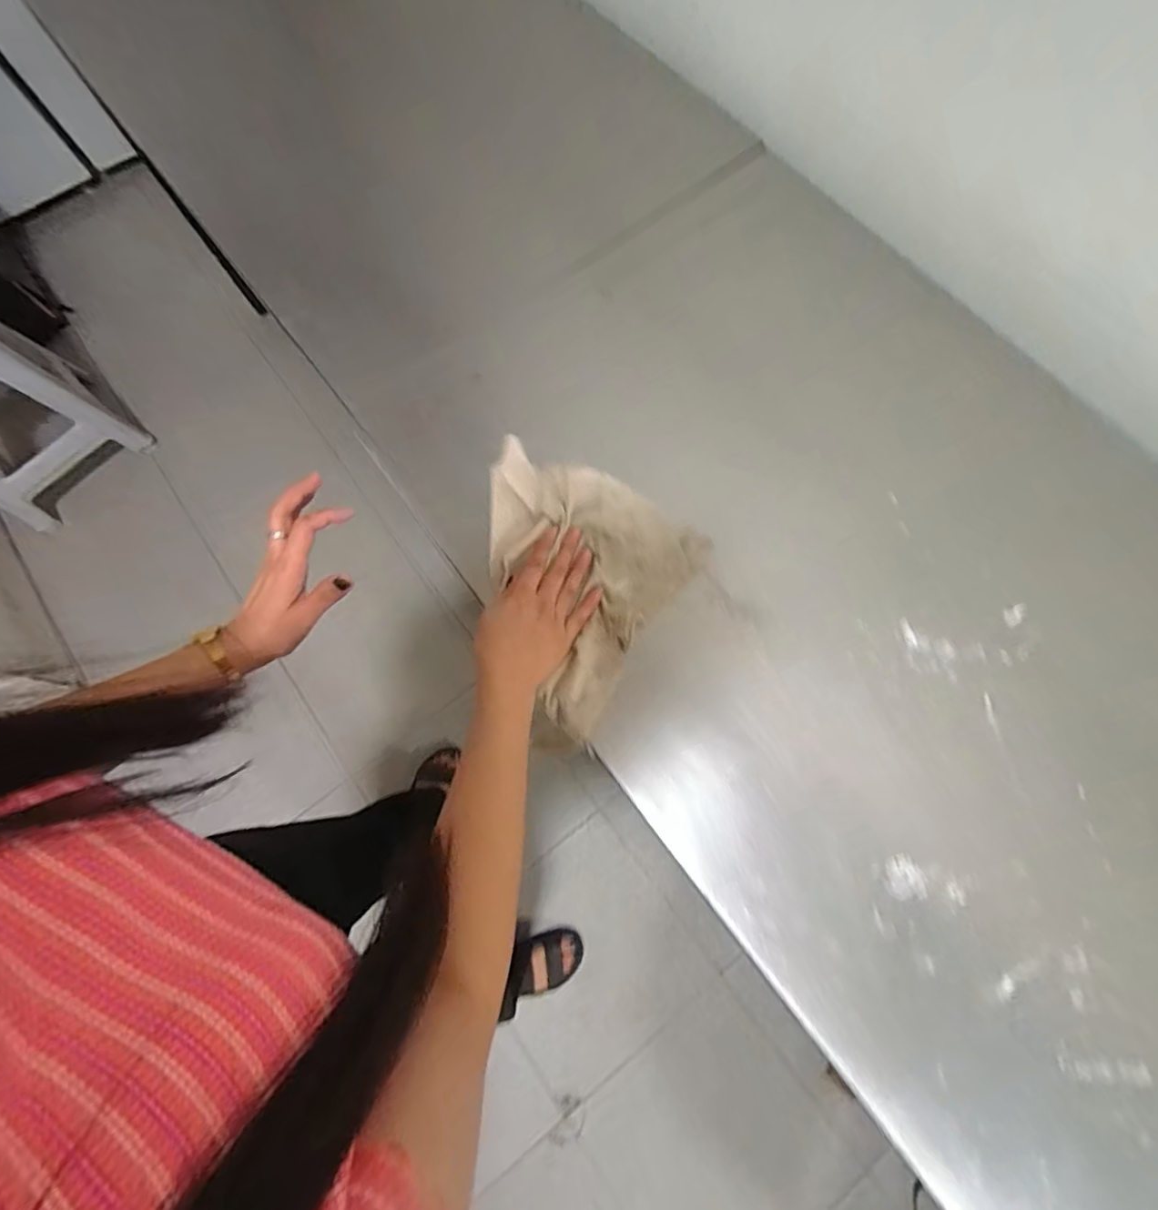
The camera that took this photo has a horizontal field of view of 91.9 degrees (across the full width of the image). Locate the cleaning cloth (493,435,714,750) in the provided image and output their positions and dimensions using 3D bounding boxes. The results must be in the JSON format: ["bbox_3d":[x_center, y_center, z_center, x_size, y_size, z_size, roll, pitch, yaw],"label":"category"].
[{"bbox_3d":[-0.026,-0.023,0.525,0.218,0.021,0.238,34,77,9],"label":"cleaning cloth"}]

